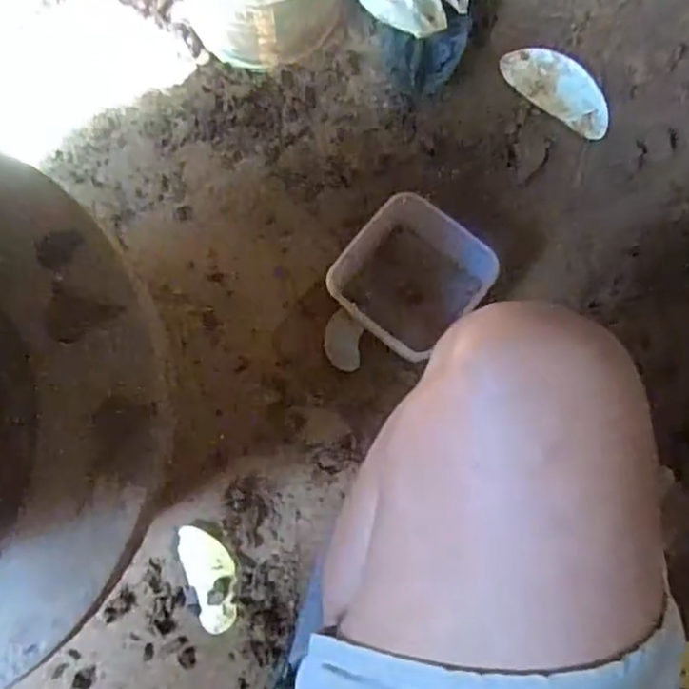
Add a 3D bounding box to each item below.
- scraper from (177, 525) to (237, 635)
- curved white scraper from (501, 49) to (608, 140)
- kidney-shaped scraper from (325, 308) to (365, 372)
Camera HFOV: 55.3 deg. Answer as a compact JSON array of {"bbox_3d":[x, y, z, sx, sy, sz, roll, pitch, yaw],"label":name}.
[{"bbox_3d":[-0.139,0.242,0.684,0.051,0.004,0.110,-21,84,-1],"label":"scraper"},{"bbox_3d":[0.243,-0.291,0.739,0.137,0.007,0.059,37,84,5],"label":"curved white scraper"},{"bbox_3d":[-0.001,-0.004,0.710,0.039,0.007,0.063,8,82,1],"label":"kidney-shaped scraper"}]

